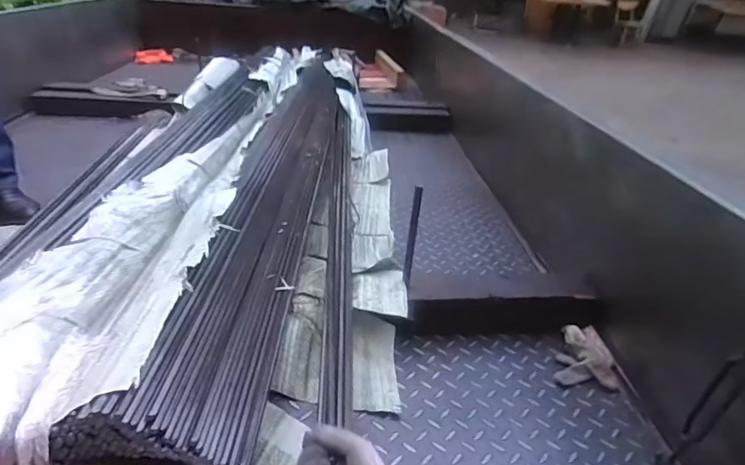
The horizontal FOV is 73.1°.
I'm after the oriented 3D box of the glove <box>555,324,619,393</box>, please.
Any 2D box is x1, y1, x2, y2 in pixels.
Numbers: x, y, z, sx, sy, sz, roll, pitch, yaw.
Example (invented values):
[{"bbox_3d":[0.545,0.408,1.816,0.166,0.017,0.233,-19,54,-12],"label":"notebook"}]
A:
[{"bbox_3d":[0.409,0.228,0.957,0.108,0.044,0.155,13,35,11],"label":"glove"}]

